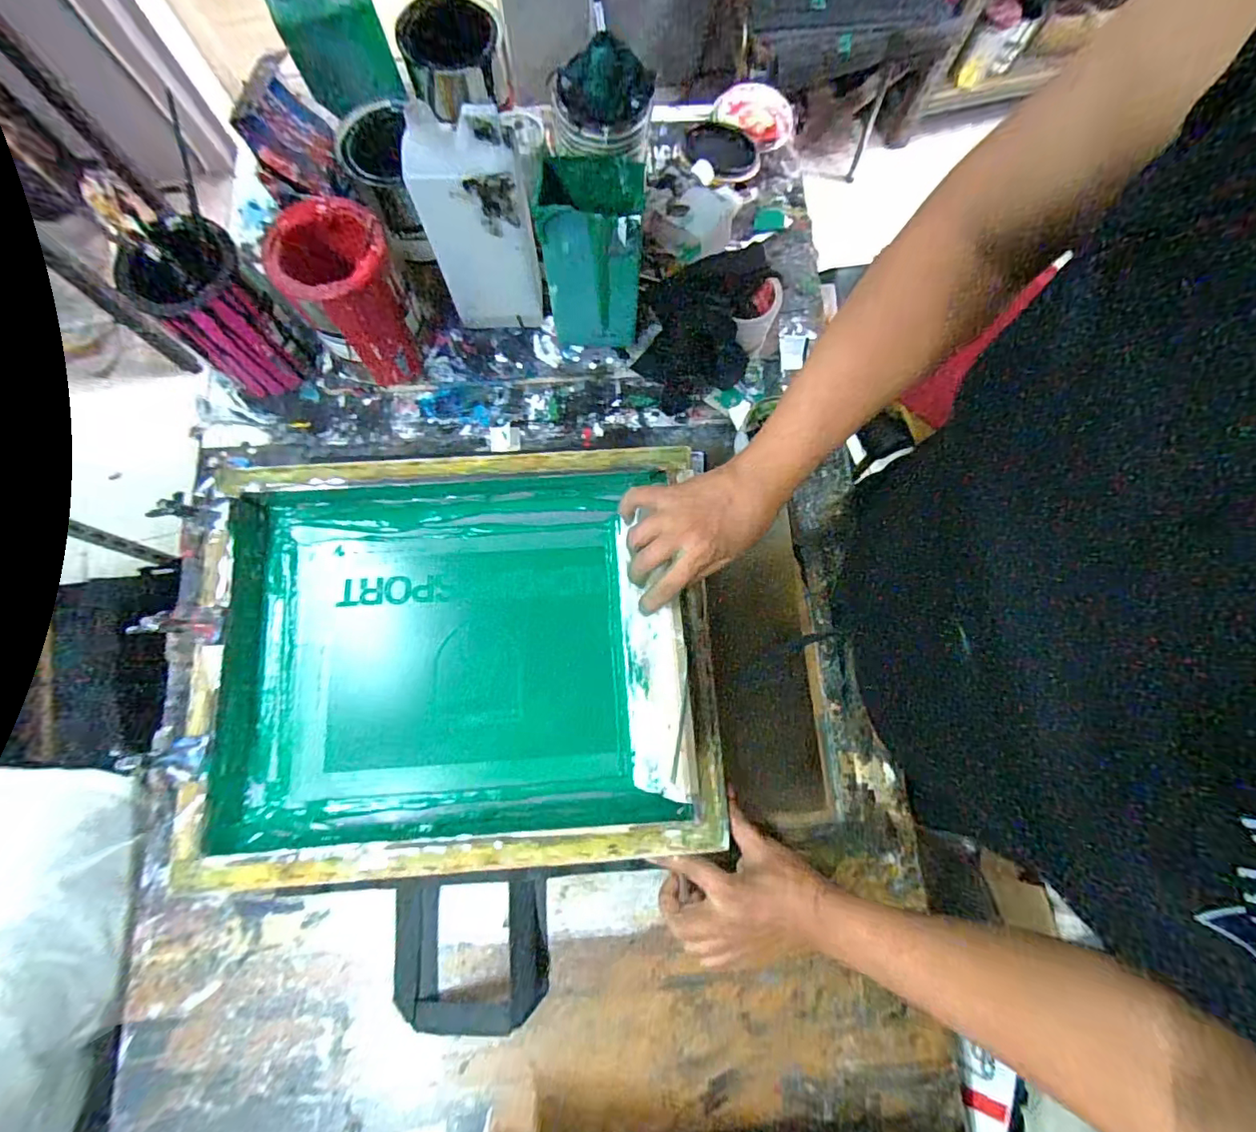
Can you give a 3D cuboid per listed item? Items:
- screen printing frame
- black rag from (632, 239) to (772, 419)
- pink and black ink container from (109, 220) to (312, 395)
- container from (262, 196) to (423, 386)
[{"bbox_3d":[-0.164,0.083,0.545,0.482,0.065,0.396,-3,77,-2],"label":"screen printing frame"},{"bbox_3d":[0.090,-0.301,0.648,0.123,0.036,0.238,16,77,3],"label":"black rag"},{"bbox_3d":[-0.417,-0.258,0.564,0.094,0.151,0.106,44,80,9],"label":"pink and black ink container"},{"bbox_3d":[-0.282,-0.276,0.566,0.102,0.167,0.111,0,77,-1],"label":"container"}]

